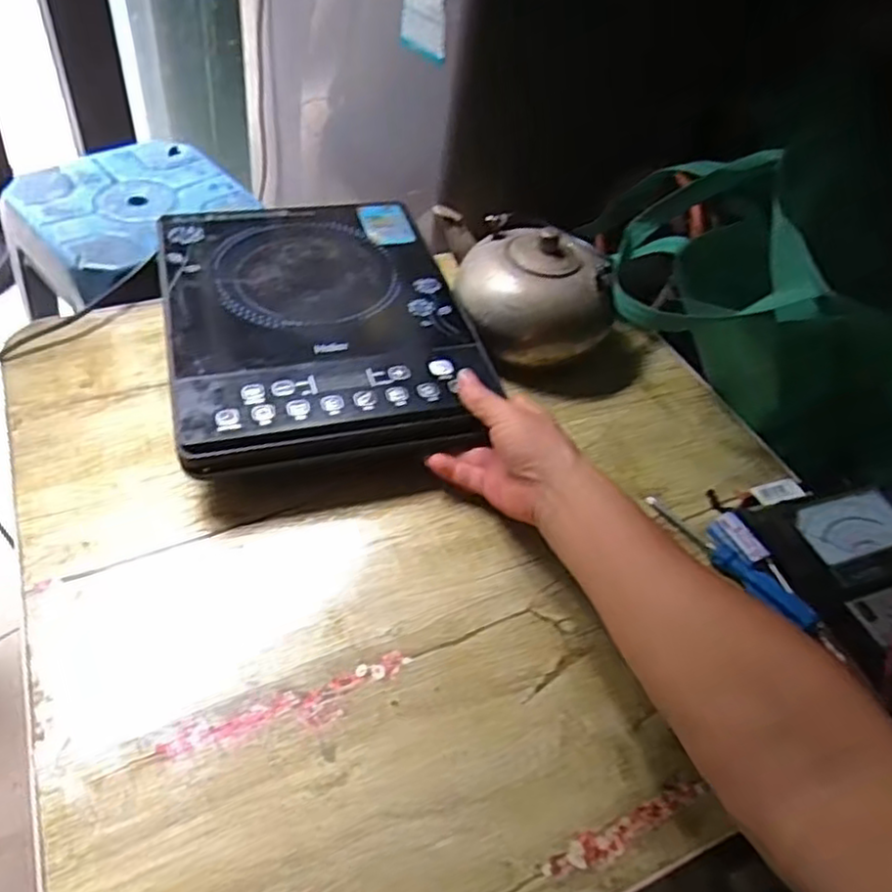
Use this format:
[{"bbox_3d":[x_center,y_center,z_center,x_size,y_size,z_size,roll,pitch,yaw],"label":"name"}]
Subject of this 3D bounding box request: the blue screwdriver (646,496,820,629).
[{"bbox_3d":[0.236,0.092,0.592,0.023,0.018,0.164,-30,57,-30],"label":"blue screwdriver"}]

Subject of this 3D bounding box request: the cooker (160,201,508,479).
[{"bbox_3d":[-0.122,-0.125,0.683,0.272,0.042,0.361,-9,49,-15],"label":"cooker"}]

